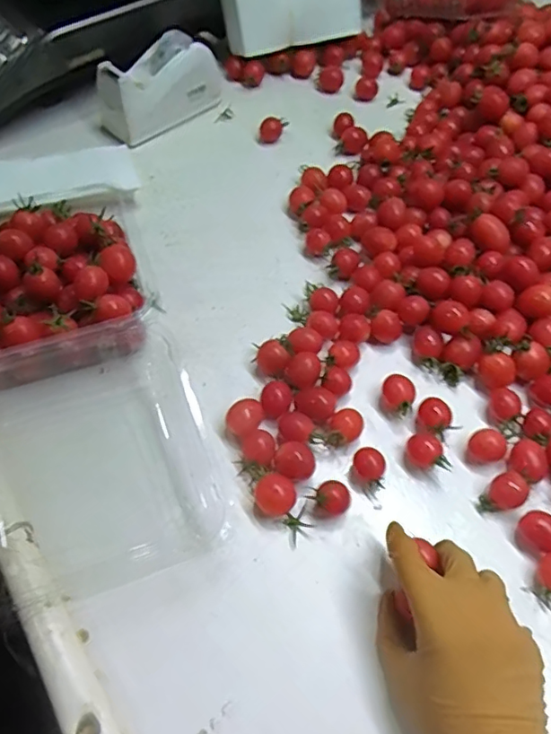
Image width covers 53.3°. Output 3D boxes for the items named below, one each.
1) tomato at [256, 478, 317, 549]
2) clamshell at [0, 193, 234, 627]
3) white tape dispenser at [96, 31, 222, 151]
[{"bbox_3d":[0.006,0.098,0.382,0.028,0.022,0.044,-27,61,-17],"label":"tomato"},{"bbox_3d":[-0.161,-0.001,0.419,0.182,0.077,0.333,-18,59,-12],"label":"clamshell"},{"bbox_3d":[-0.130,-0.318,0.613,0.069,0.069,0.141,34,63,19],"label":"white tape dispenser"}]

